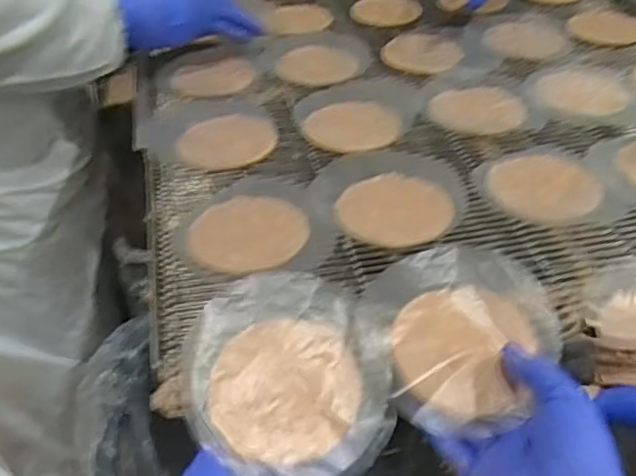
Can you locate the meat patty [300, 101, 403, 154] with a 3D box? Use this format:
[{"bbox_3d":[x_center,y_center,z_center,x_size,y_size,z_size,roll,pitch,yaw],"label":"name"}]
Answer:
[{"bbox_3d":[0.032,-0.106,0.593,0.087,0.004,0.088,-1,39,1],"label":"meat patty"}]

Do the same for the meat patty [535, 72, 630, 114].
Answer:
[{"bbox_3d":[0.258,-0.143,0.623,0.082,0.007,0.070,10,41,15],"label":"meat patty"}]

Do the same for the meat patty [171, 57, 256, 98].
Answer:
[{"bbox_3d":[-0.111,-0.171,0.679,0.085,0.010,0.069,-10,40,-9],"label":"meat patty"}]

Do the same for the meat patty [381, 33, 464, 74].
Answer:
[{"bbox_3d":[0.117,-0.209,0.716,0.087,0.009,0.078,22,45,27],"label":"meat patty"}]

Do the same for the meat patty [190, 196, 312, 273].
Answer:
[{"bbox_3d":[-0.053,-0.004,0.475,0.088,0.005,0.081,-1,39,1],"label":"meat patty"}]

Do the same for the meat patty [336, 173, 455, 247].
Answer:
[{"bbox_3d":[0.059,-0.024,0.490,0.084,0.005,0.081,-3,39,-1],"label":"meat patty"}]

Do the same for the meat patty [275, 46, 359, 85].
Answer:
[{"bbox_3d":[0.000,-0.188,0.689,0.086,0.014,0.069,-1,39,2],"label":"meat patty"}]

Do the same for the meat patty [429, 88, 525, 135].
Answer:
[{"bbox_3d":[0.153,-0.124,0.609,0.088,0.006,0.065,6,40,9],"label":"meat patty"}]

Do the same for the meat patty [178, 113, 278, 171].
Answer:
[{"bbox_3d":[-0.081,-0.090,0.577,0.085,0.009,0.073,-1,39,2],"label":"meat patty"}]

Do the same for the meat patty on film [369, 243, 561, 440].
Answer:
[{"bbox_3d":[0.091,0.056,0.393,0.104,0.017,0.115,-10,60,-5],"label":"meat patty on film"}]

